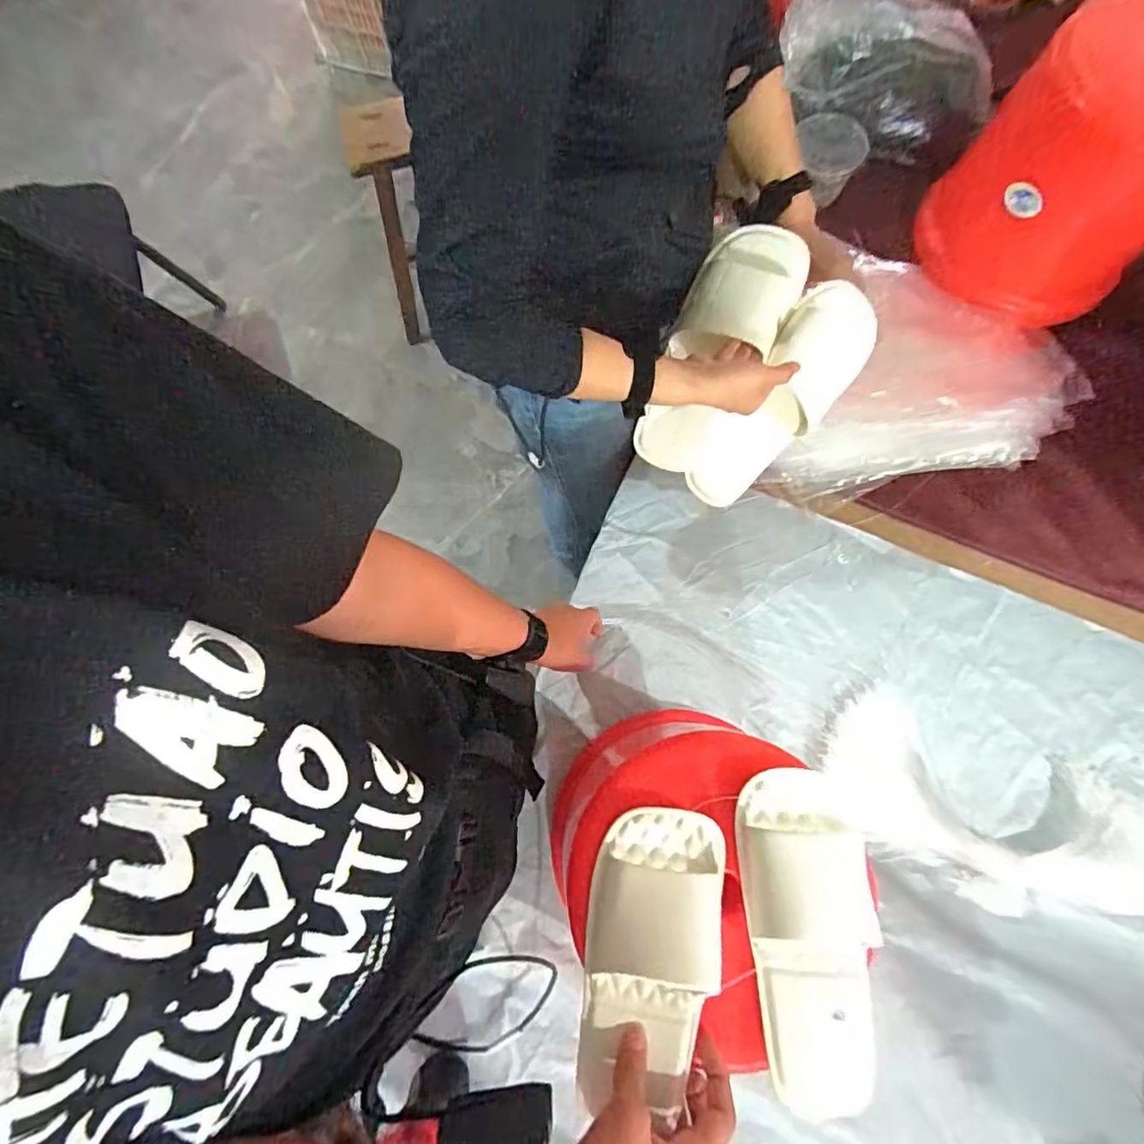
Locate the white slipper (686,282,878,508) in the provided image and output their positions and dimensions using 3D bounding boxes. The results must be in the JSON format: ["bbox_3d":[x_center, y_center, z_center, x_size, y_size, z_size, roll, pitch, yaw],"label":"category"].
[{"bbox_3d":[0.240,-0.202,0.685,0.104,0.060,0.274,31,109,-19],"label":"white slipper"}]

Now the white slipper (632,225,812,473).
[{"bbox_3d":[0.152,-0.241,0.647,0.111,0.078,0.278,29,111,8],"label":"white slipper"}]

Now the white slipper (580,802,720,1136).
[{"bbox_3d":[0.056,0.288,0.421,0.092,0.060,0.209,11,79,4],"label":"white slipper"}]

